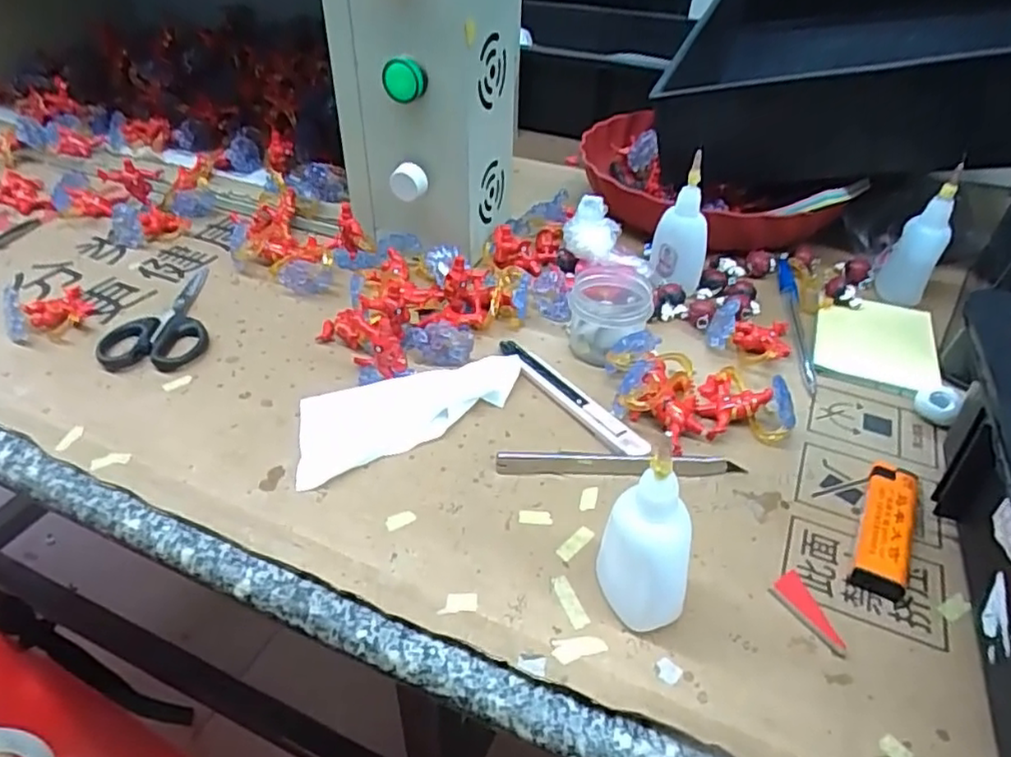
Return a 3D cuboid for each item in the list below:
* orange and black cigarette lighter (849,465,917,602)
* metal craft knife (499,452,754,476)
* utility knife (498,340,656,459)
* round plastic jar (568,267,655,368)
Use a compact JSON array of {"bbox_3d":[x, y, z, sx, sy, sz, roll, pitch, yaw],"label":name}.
[{"bbox_3d":[0.191,0.074,0.330,0.023,0.014,0.084,20,43,22],"label":"orange and black cigarette lighter"},{"bbox_3d":[0.062,0.047,0.360,0.132,0.010,0.012,0,39,-1],"label":"metal craft knife"},{"bbox_3d":[0.039,0.008,0.400,0.020,0.012,0.129,-24,45,-27],"label":"utility knife"},{"bbox_3d":[0.069,-0.044,0.437,0.051,0.045,0.063,5,39,6],"label":"round plastic jar"}]

